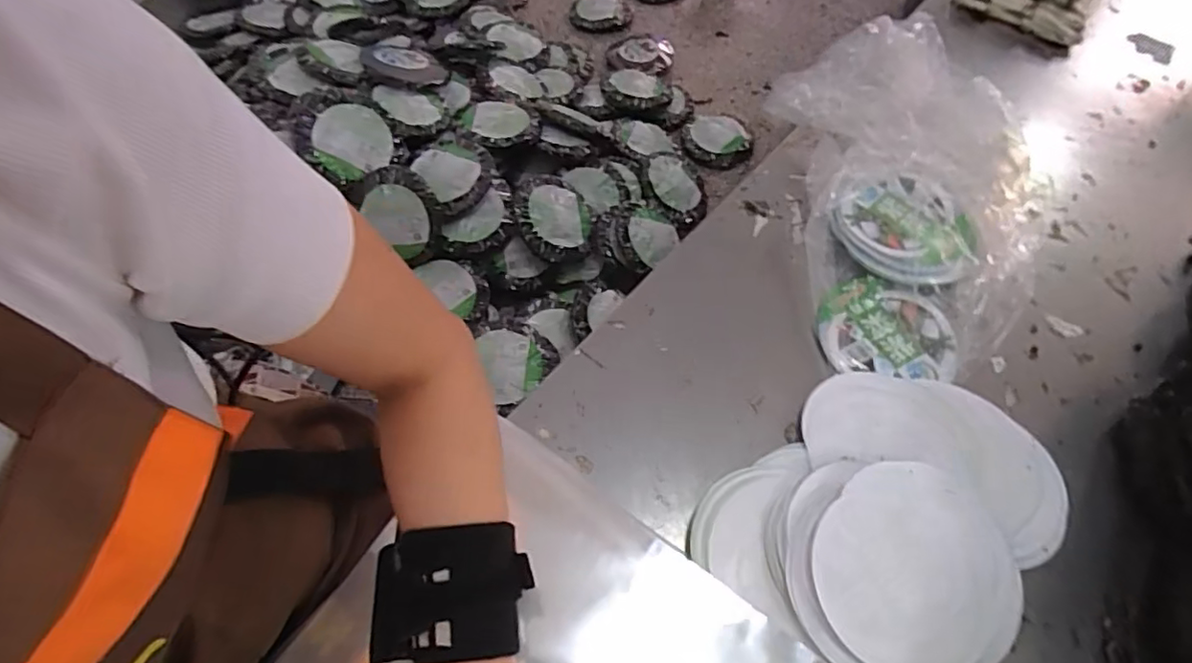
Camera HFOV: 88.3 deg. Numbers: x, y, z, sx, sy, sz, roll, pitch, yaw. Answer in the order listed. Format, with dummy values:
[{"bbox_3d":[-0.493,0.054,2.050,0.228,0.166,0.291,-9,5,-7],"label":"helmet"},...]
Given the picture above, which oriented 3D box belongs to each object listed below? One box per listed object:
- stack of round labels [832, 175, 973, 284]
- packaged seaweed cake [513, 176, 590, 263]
[{"bbox_3d":[0.298,-0.099,0.597,0.132,0.038,0.117,26,61,14],"label":"stack of round labels"},{"bbox_3d":[-0.092,-0.255,1.363,0.174,0.071,0.207,-4,80,-13],"label":"packaged seaweed cake"}]

